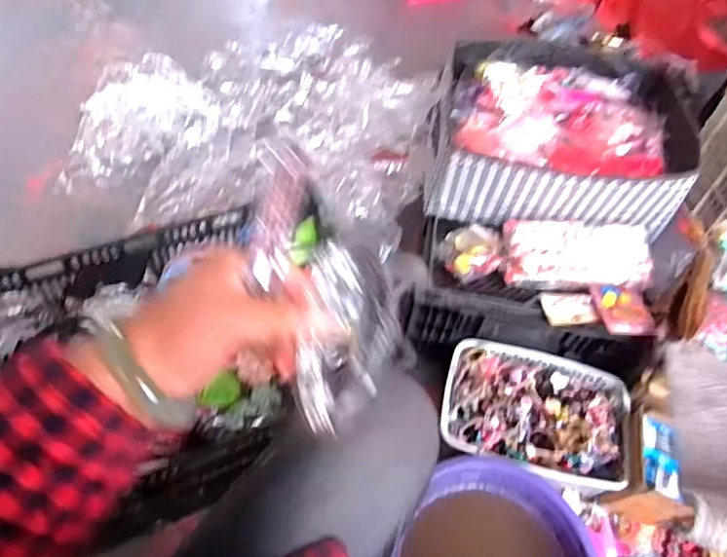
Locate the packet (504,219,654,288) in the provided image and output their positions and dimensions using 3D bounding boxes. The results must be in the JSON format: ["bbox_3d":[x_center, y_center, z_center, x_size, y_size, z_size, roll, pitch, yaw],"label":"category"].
[{"bbox_3d":[0.348,-0.040,0.910,0.242,0.061,0.101,4,53,-3],"label":"packet"}]

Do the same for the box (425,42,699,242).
[{"bbox_3d":[0.340,-0.263,0.996,0.405,0.144,0.371,9,53,1],"label":"box"}]

